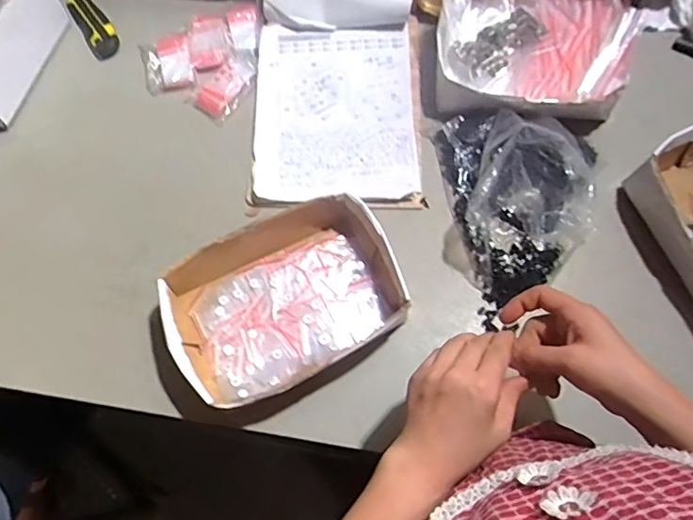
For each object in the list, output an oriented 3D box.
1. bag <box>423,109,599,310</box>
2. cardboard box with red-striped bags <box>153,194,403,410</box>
[{"bbox_3d":[0.198,-0.075,0.622,0.193,0.100,0.236,8,69,5],"label":"bag"},{"bbox_3d":[-0.065,0.045,0.596,0.245,0.059,0.175,-27,70,-9],"label":"cardboard box with red-striped bags"}]

